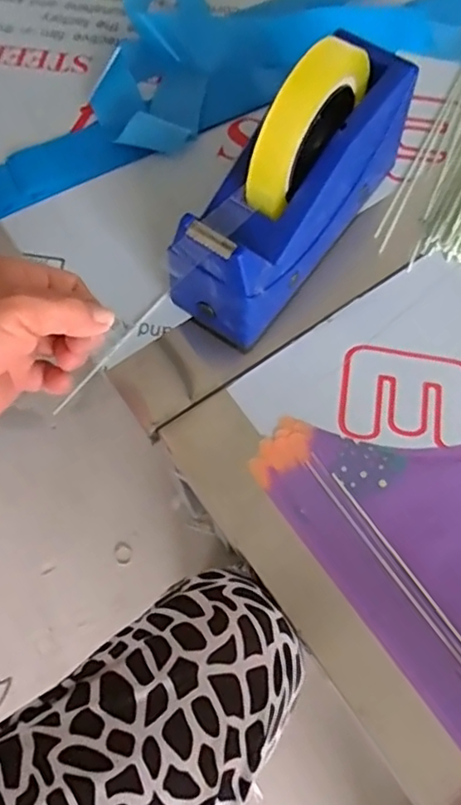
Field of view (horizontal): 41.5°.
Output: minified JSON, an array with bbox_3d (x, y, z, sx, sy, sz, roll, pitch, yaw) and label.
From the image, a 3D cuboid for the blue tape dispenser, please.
[{"bbox_3d":[0.042,-0.148,0.408,0.068,0.133,0.203,34,74,13],"label":"blue tape dispenser"}]

